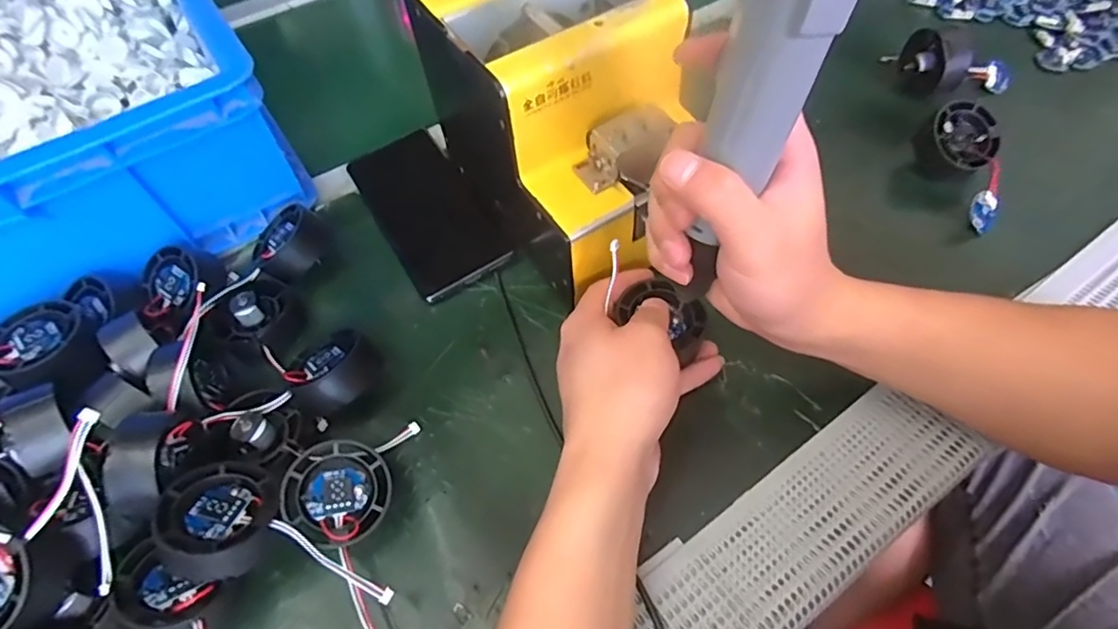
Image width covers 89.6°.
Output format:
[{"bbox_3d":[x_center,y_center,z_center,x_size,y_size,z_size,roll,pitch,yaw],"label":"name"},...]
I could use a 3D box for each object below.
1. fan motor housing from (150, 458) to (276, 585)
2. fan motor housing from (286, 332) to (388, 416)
[{"bbox_3d":[-0.170,0.101,0.279,0.048,0.020,0.055,-9,43,-32],"label":"fan motor housing"},{"bbox_3d":[-0.137,0.036,0.345,0.049,0.036,0.048,-2,56,3],"label":"fan motor housing"}]

